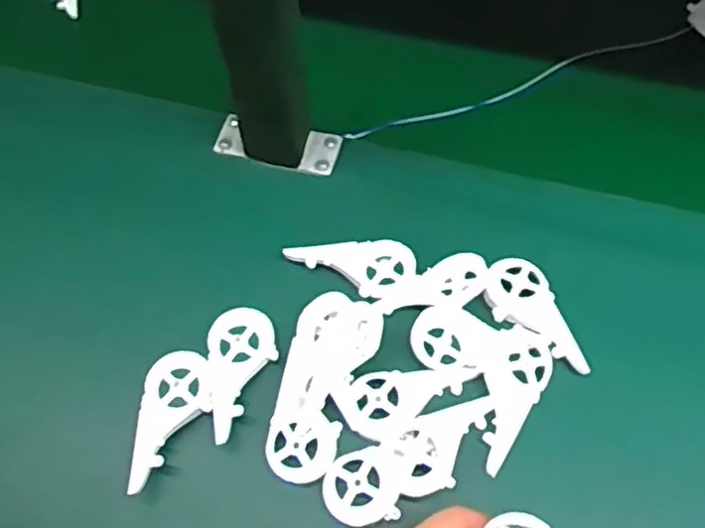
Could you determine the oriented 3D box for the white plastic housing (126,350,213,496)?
[{"bbox_3d":[-0.120,0.101,0.434,0.045,0.016,0.095,10,49,6],"label":"white plastic housing"}]

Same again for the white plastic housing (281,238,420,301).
[{"bbox_3d":[0.000,0.005,0.486,0.091,0.009,0.047,-5,62,-2],"label":"white plastic housing"}]

